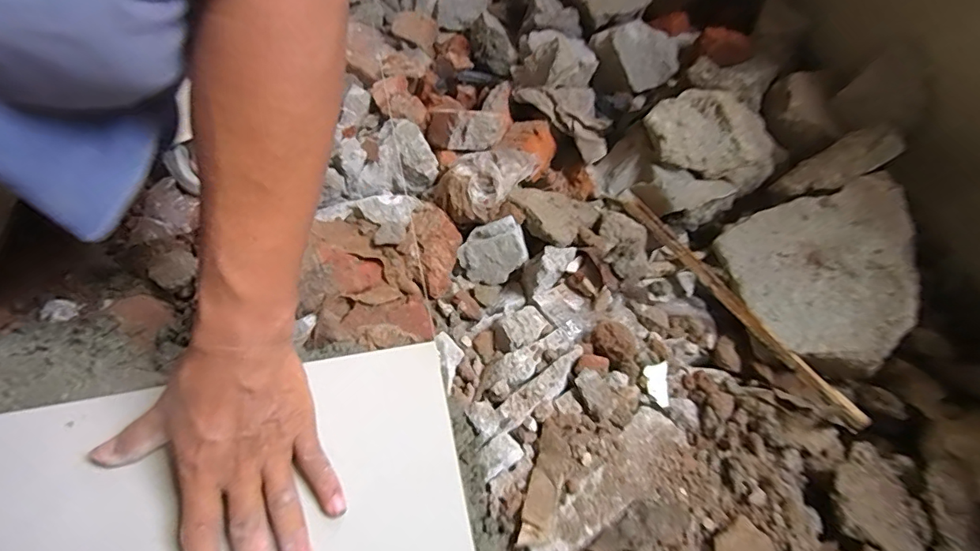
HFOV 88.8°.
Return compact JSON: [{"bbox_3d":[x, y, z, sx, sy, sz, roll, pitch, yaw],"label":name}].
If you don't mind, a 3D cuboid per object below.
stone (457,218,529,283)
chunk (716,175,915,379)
[{"bbox_3d":[0.004,-0.029,0.508,0.070,0.059,0.037,-32,21,18],"label":"stone"},{"bbox_3d":[0.304,0.002,0.446,0.148,0.039,0.158,-22,56,17],"label":"chunk"}]

